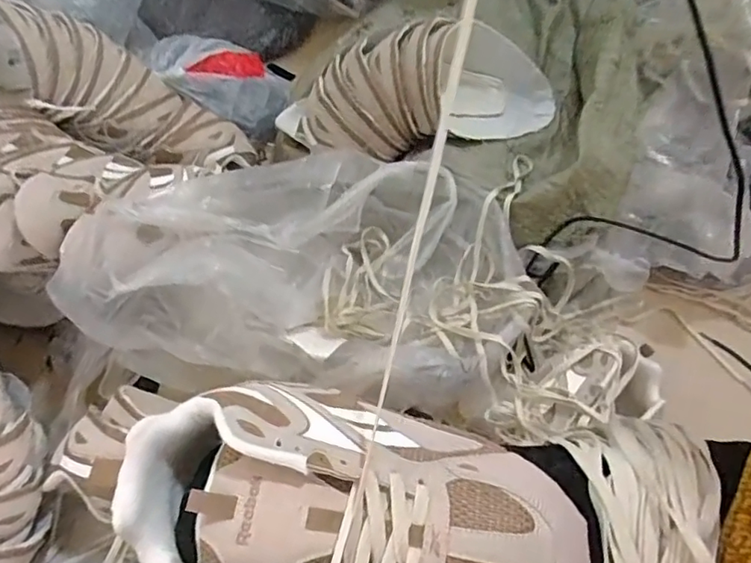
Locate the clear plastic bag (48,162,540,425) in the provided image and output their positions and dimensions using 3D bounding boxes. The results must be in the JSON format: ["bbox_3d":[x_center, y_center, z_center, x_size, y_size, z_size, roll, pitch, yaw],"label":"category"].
[{"bbox_3d":[-0.066,-0.027,0.708,0.520,0.188,0.310,6,61,4],"label":"clear plastic bag"}]

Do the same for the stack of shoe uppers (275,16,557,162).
[{"bbox_3d":[0.075,-0.272,0.824,0.417,0.141,0.141,-14,62,-8],"label":"stack of shoe uppers"}]

